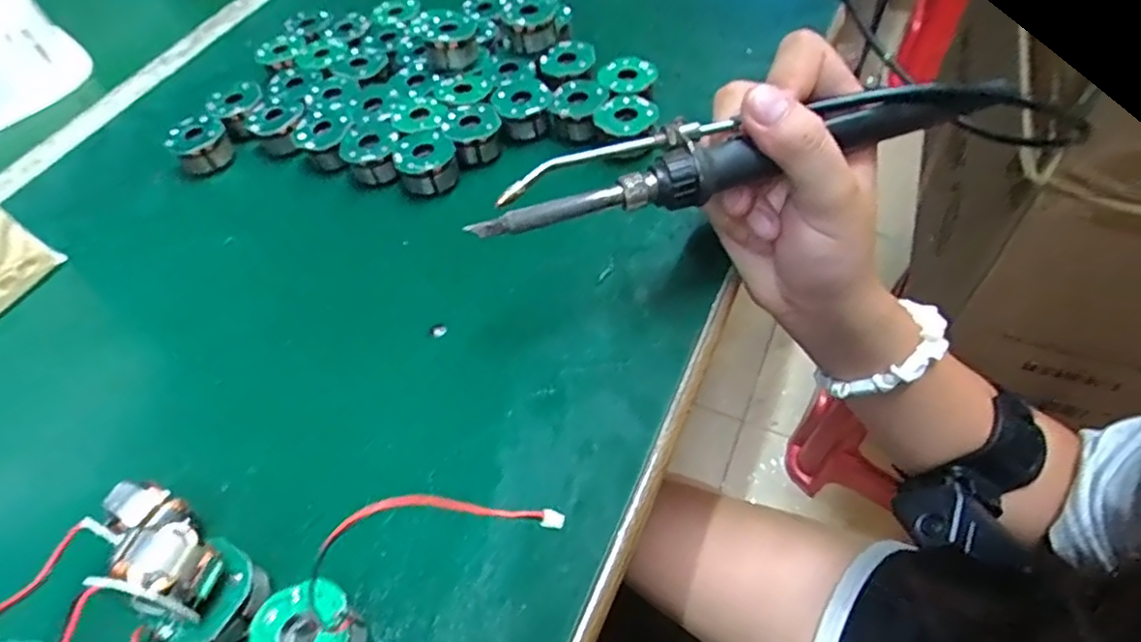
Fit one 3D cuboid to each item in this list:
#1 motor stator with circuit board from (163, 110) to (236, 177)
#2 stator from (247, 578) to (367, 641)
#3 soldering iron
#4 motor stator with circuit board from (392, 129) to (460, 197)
[{"bbox_3d":[-0.213,-0.101,0.360,0.031,0.023,0.026,-35,59,-18],"label":"motor stator with circuit board"},{"bbox_3d":[-0.083,0.102,0.200,0.032,0.022,0.031,-3,55,4],"label":"stator"},{"bbox_3d":[0.063,-0.064,0.229,0.199,0.019,0.028,-16,53,-7],"label":"soldering iron"},{"bbox_3d":[-0.077,-0.084,0.333,0.031,0.020,0.033,-21,55,-8],"label":"motor stator with circuit board"}]

